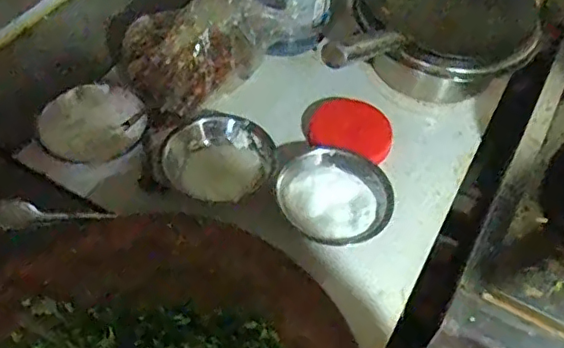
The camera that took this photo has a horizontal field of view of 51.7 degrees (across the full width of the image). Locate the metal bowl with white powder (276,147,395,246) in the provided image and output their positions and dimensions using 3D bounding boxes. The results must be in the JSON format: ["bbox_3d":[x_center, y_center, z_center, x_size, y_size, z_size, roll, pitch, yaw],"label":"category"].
[{"bbox_3d":[0.077,0.027,0.821,0.154,0.037,0.151,2,53,-2],"label":"metal bowl with white powder"}]

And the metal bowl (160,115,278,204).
[{"bbox_3d":[-0.085,-0.026,0.842,0.153,0.037,0.140,2,53,-2],"label":"metal bowl"}]

